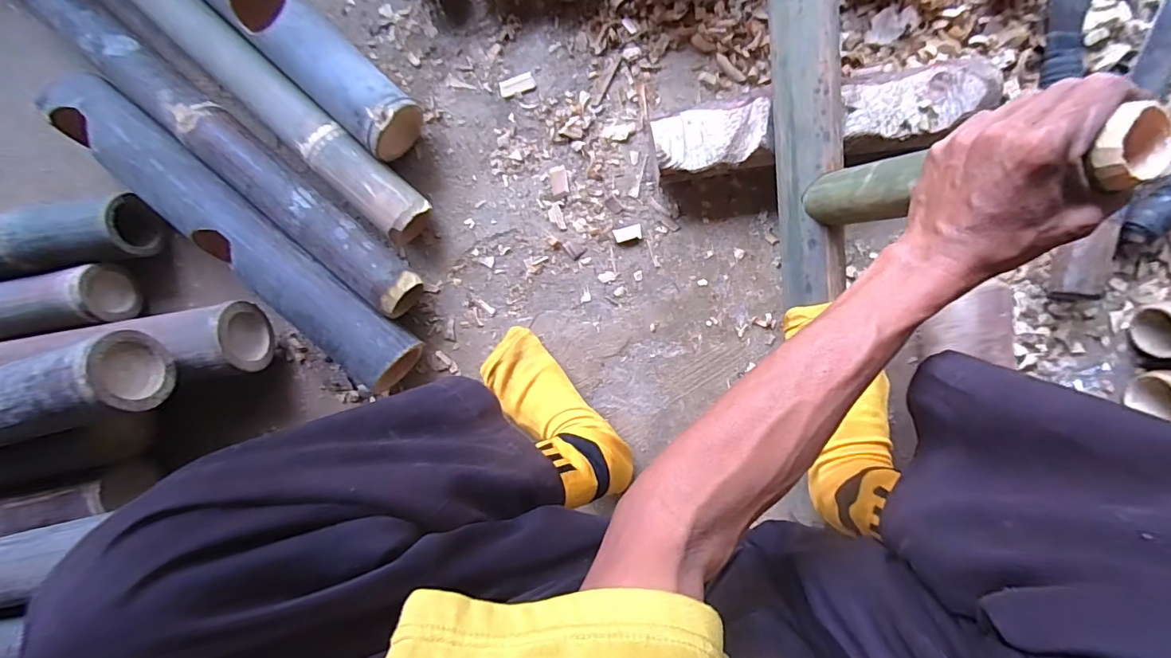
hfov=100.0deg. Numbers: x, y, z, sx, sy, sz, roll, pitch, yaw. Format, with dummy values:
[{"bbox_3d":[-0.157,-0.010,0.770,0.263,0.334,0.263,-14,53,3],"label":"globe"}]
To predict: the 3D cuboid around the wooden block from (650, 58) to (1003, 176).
[{"bbox_3d":[0.218,-0.201,0.487,0.301,0.075,0.082,-9,96,7],"label":"wooden block"}]

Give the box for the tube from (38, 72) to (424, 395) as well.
[{"bbox_3d":[-0.368,-0.099,0.530,0.438,0.083,0.076,43,99,0],"label":"tube"}]

